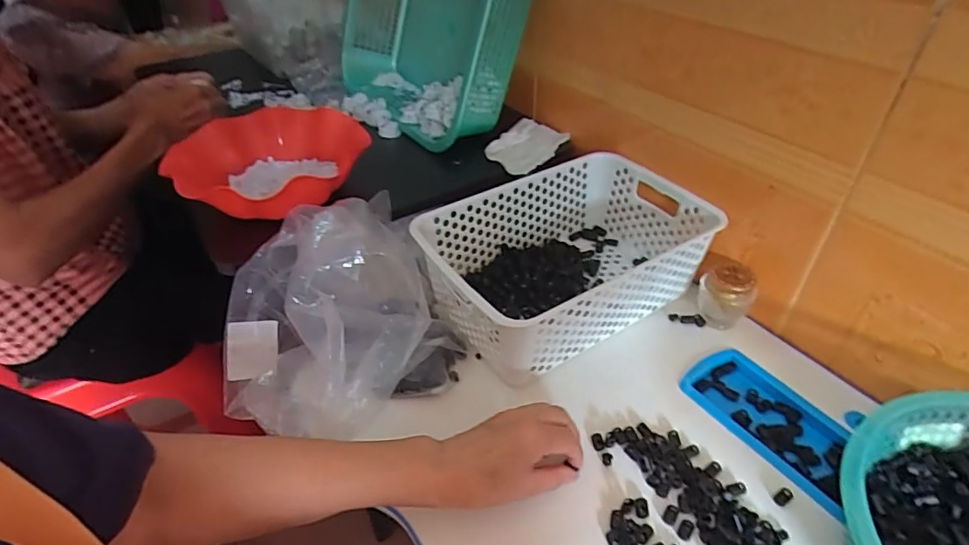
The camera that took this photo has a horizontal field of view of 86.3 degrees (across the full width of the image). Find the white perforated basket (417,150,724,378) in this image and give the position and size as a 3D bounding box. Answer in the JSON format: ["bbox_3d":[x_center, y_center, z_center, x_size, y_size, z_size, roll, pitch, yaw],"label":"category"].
[{"bbox_3d":[0.094,-0.021,0.597,0.314,0.109,0.207,-25,45,-24],"label":"white perforated basket"}]

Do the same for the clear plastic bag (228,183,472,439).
[{"bbox_3d":[-0.148,0.042,0.496,0.222,0.170,0.161,5,41,8],"label":"clear plastic bag"}]

